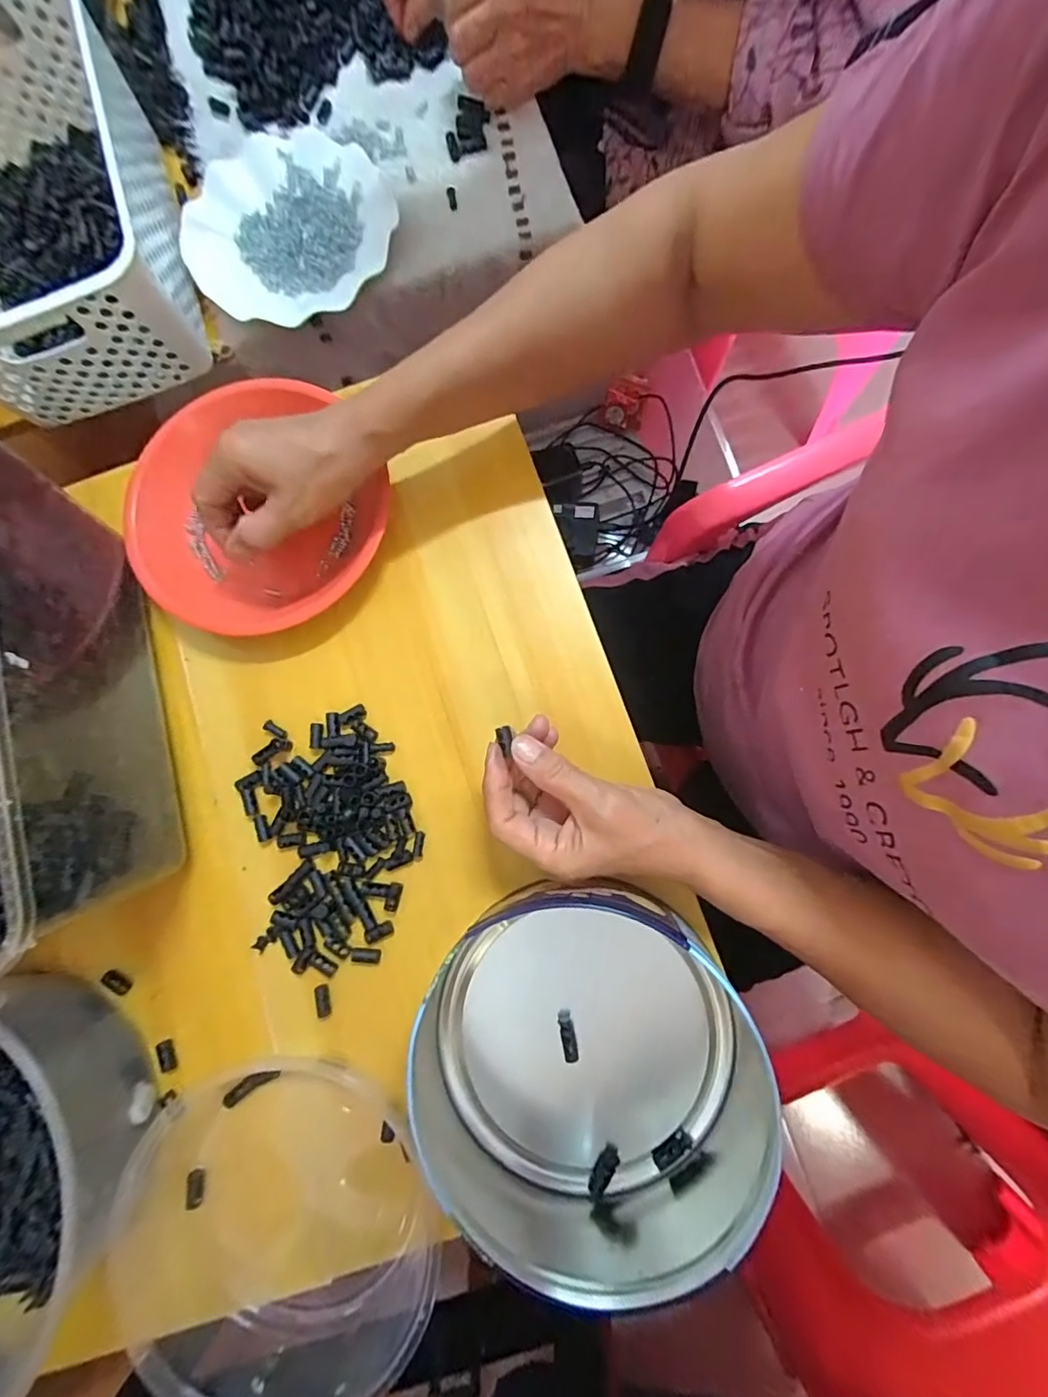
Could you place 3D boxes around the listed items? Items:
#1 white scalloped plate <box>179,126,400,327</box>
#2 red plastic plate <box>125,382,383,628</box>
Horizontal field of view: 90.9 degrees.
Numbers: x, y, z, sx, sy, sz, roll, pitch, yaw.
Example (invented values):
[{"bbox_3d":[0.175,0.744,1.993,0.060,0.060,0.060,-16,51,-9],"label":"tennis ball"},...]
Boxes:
[{"bbox_3d":[-0.217,-0.427,0.467,0.183,0.022,0.185,0,80,1],"label":"white scalloped plate"},{"bbox_3d":[-0.193,-0.134,0.381,0.162,0.045,0.185,44,84,8],"label":"red plastic plate"}]

